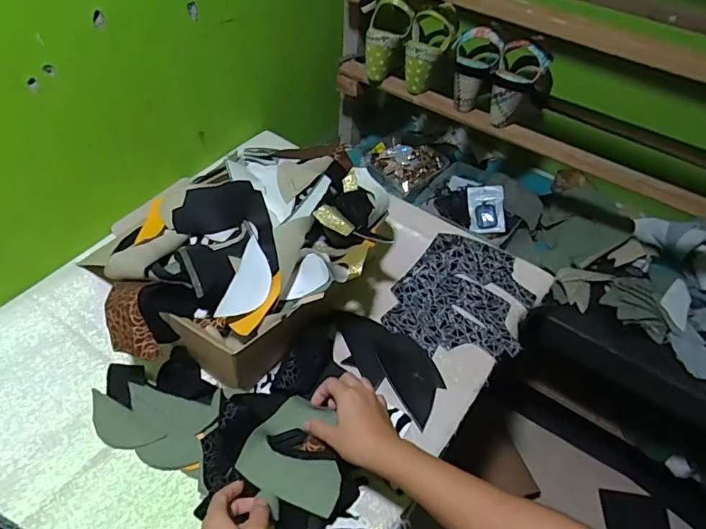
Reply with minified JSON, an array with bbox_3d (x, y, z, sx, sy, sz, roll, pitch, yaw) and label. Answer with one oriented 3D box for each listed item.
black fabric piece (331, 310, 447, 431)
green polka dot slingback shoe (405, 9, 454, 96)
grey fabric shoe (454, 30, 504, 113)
[{"bbox_3d":[0.048,0.125,0.682,0.193,0.015,0.093,37,55,23],"label":"black fabric piece"},{"bbox_3d":[0.136,-0.382,0.878,0.079,0.131,0.063,12,48,5],"label":"green polka dot slingback shoe"},{"bbox_3d":[0.207,-0.336,0.838,0.077,0.139,0.069,16,50,7],"label":"grey fabric shoe"}]

